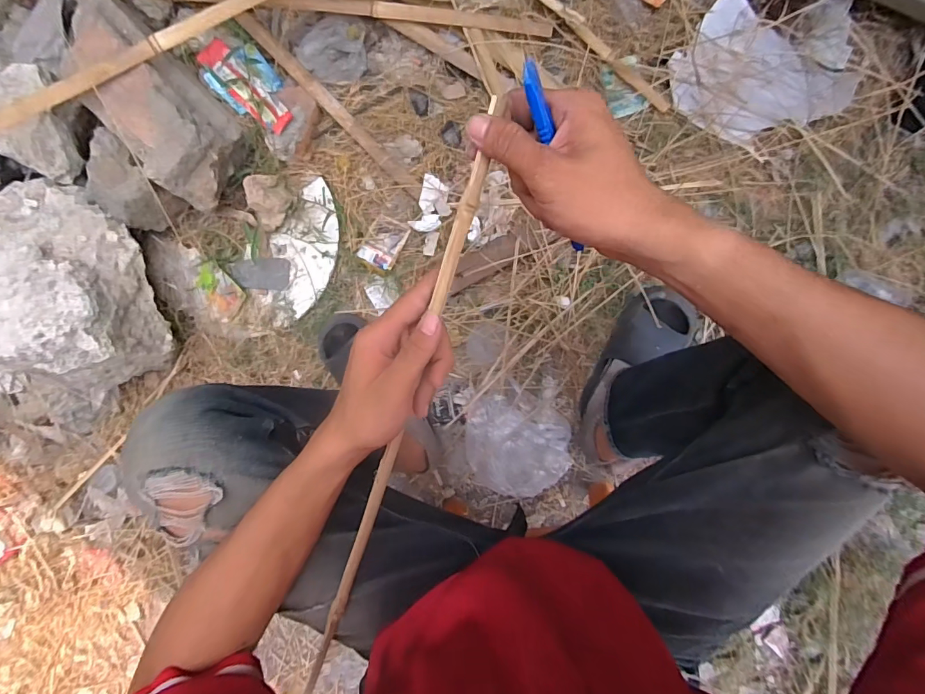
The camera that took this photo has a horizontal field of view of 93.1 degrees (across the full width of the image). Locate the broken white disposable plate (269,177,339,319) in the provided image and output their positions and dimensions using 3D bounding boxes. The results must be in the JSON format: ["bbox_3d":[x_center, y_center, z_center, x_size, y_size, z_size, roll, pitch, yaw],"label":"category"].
[{"bbox_3d":[-0.296,-0.189,0.832,0.128,0.031,0.228,35,94,2],"label":"broken white disposable plate"}]

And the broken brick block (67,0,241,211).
[{"bbox_3d":[-0.514,-0.405,0.740,0.149,0.126,0.335,-41,89,5],"label":"broken brick block"}]

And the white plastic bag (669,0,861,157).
[{"bbox_3d":[0.514,-0.475,0.736,0.263,0.045,0.275,39,95,2],"label":"white plastic bag"}]

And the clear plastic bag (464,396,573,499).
[{"bbox_3d":[0.103,0.178,0.802,0.185,0.071,0.163,-1,92,5],"label":"clear plastic bag"}]

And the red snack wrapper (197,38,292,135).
[{"bbox_3d":[-0.389,-0.466,0.795,0.054,0.031,0.209,-44,88,5],"label":"red snack wrapper"}]

